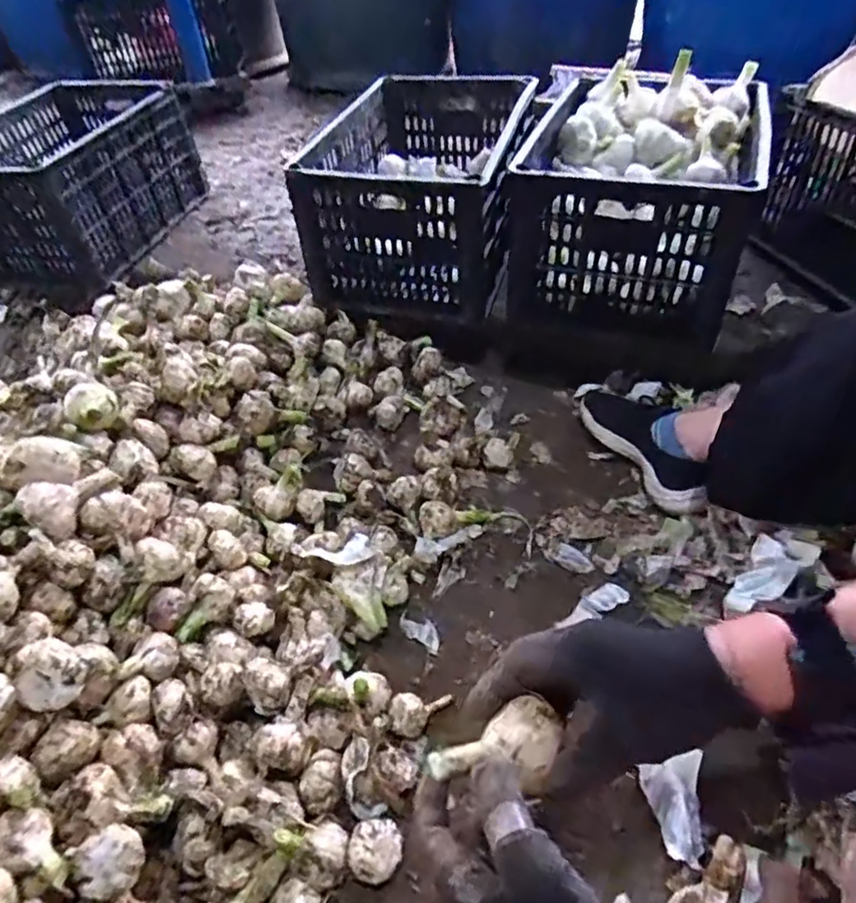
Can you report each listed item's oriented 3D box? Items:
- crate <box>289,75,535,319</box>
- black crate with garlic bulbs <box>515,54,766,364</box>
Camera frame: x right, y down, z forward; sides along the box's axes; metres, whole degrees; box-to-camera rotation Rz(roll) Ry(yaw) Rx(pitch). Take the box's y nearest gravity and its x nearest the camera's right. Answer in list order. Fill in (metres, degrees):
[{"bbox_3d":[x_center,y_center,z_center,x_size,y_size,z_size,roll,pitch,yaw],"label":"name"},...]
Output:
[{"bbox_3d":[-0.008,-0.443,1.055,0.298,0.236,0.424,9,48,15],"label":"crate"},{"bbox_3d":[0.313,-0.371,0.938,0.308,0.248,0.386,10,48,16],"label":"black crate with garlic bulbs"}]

